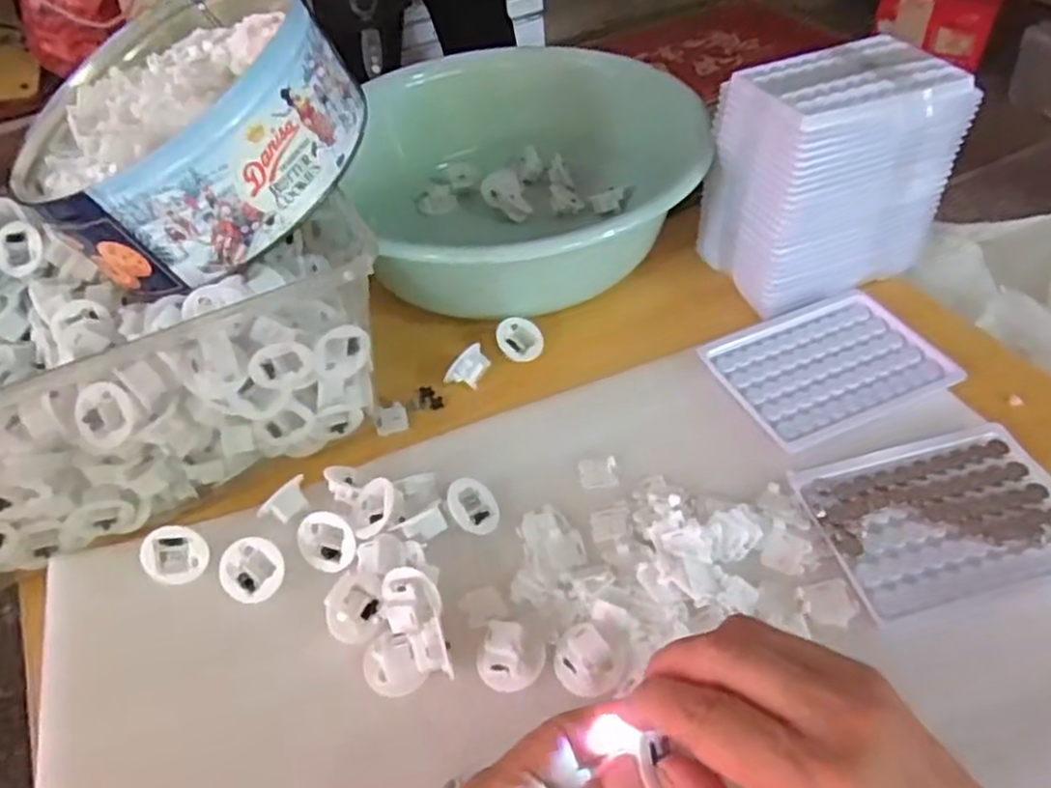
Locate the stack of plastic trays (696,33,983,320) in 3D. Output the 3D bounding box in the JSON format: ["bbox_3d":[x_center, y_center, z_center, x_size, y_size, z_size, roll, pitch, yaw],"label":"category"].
[{"bbox_3d":[0.205,-0.151,0.517,0.135,0.131,0.095,-18,47,-10],"label":"stack of plastic trays"}]

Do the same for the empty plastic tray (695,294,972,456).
[{"bbox_3d":[0.189,-0.020,0.479,0.130,0.009,0.104,-21,48,-13],"label":"empty plastic tray"}]

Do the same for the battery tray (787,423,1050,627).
[{"bbox_3d":[0.216,0.062,0.393,0.127,0.008,0.092,-13,47,-6],"label":"battery tray"}]

